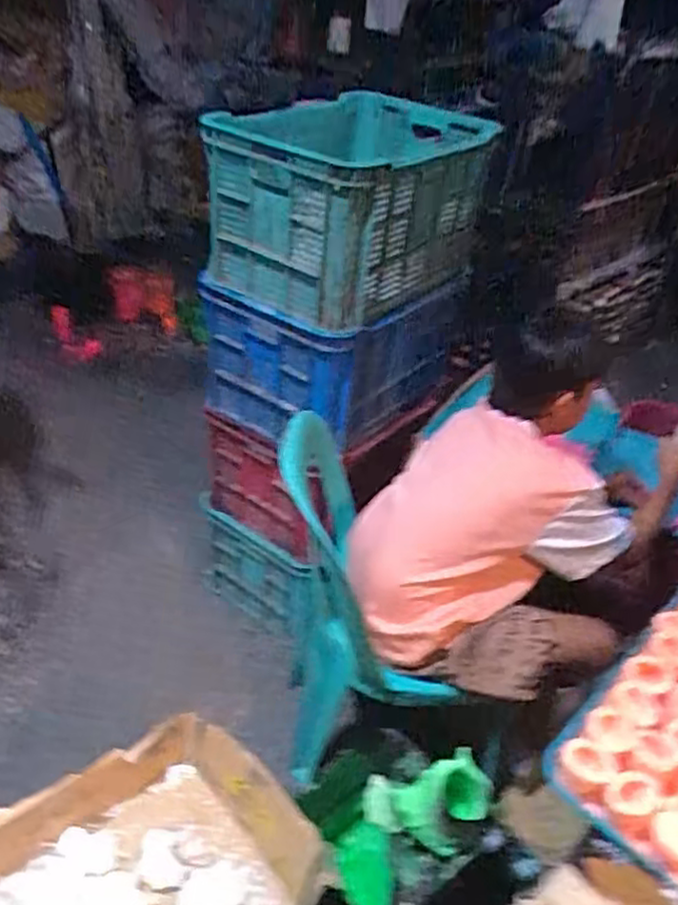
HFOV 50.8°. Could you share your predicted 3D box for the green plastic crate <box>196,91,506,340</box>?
[{"bbox_3d":[0.005,-0.424,1.283,0.305,0.273,0.408,32,44,29],"label":"green plastic crate"}]

